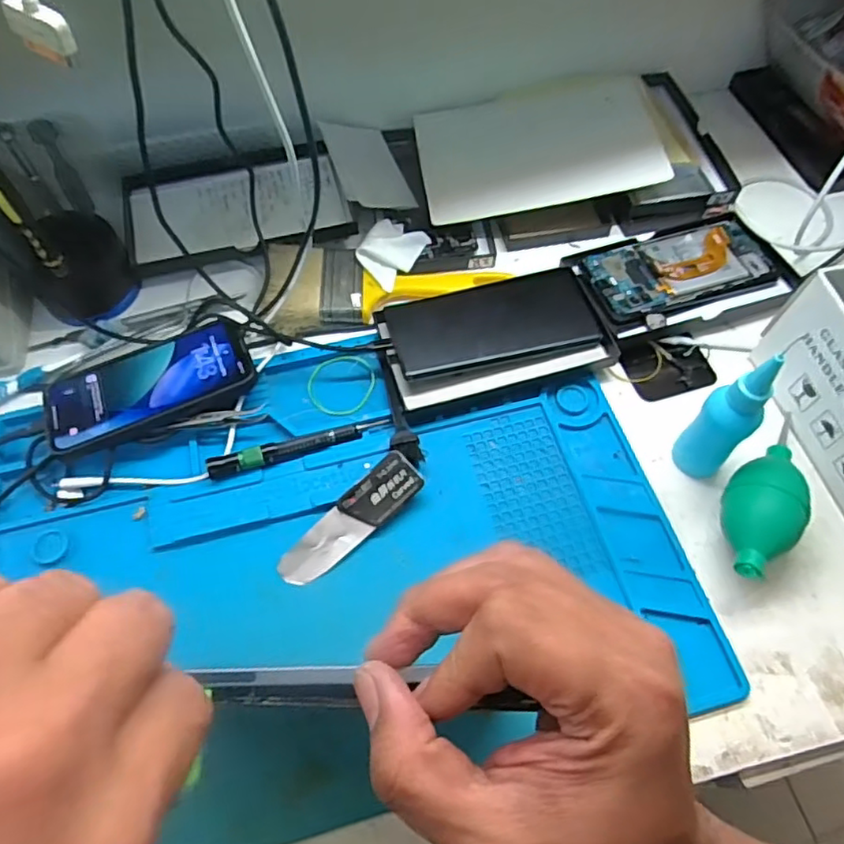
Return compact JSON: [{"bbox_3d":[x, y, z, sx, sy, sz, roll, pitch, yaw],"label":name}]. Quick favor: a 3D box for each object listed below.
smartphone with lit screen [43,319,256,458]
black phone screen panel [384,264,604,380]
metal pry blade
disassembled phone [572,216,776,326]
[{"bbox_3d":[-0.202,-0.030,0.450,0.146,0.010,0.075,-24,57,-12],"label":"smartphone with lit screen"},{"bbox_3d":[0.056,-0.081,0.476,0.162,0.012,0.080,-11,61,-12],"label":"black phone screen panel"},{"bbox_3d":[-0.048,0.067,0.410,0.111,0.004,0.031,-42,84,-10],"label":"metal pry blade"},{"bbox_3d":[0.216,-0.133,0.515,0.159,0.013,0.076,-16,62,-9],"label":"disassembled phone"}]

